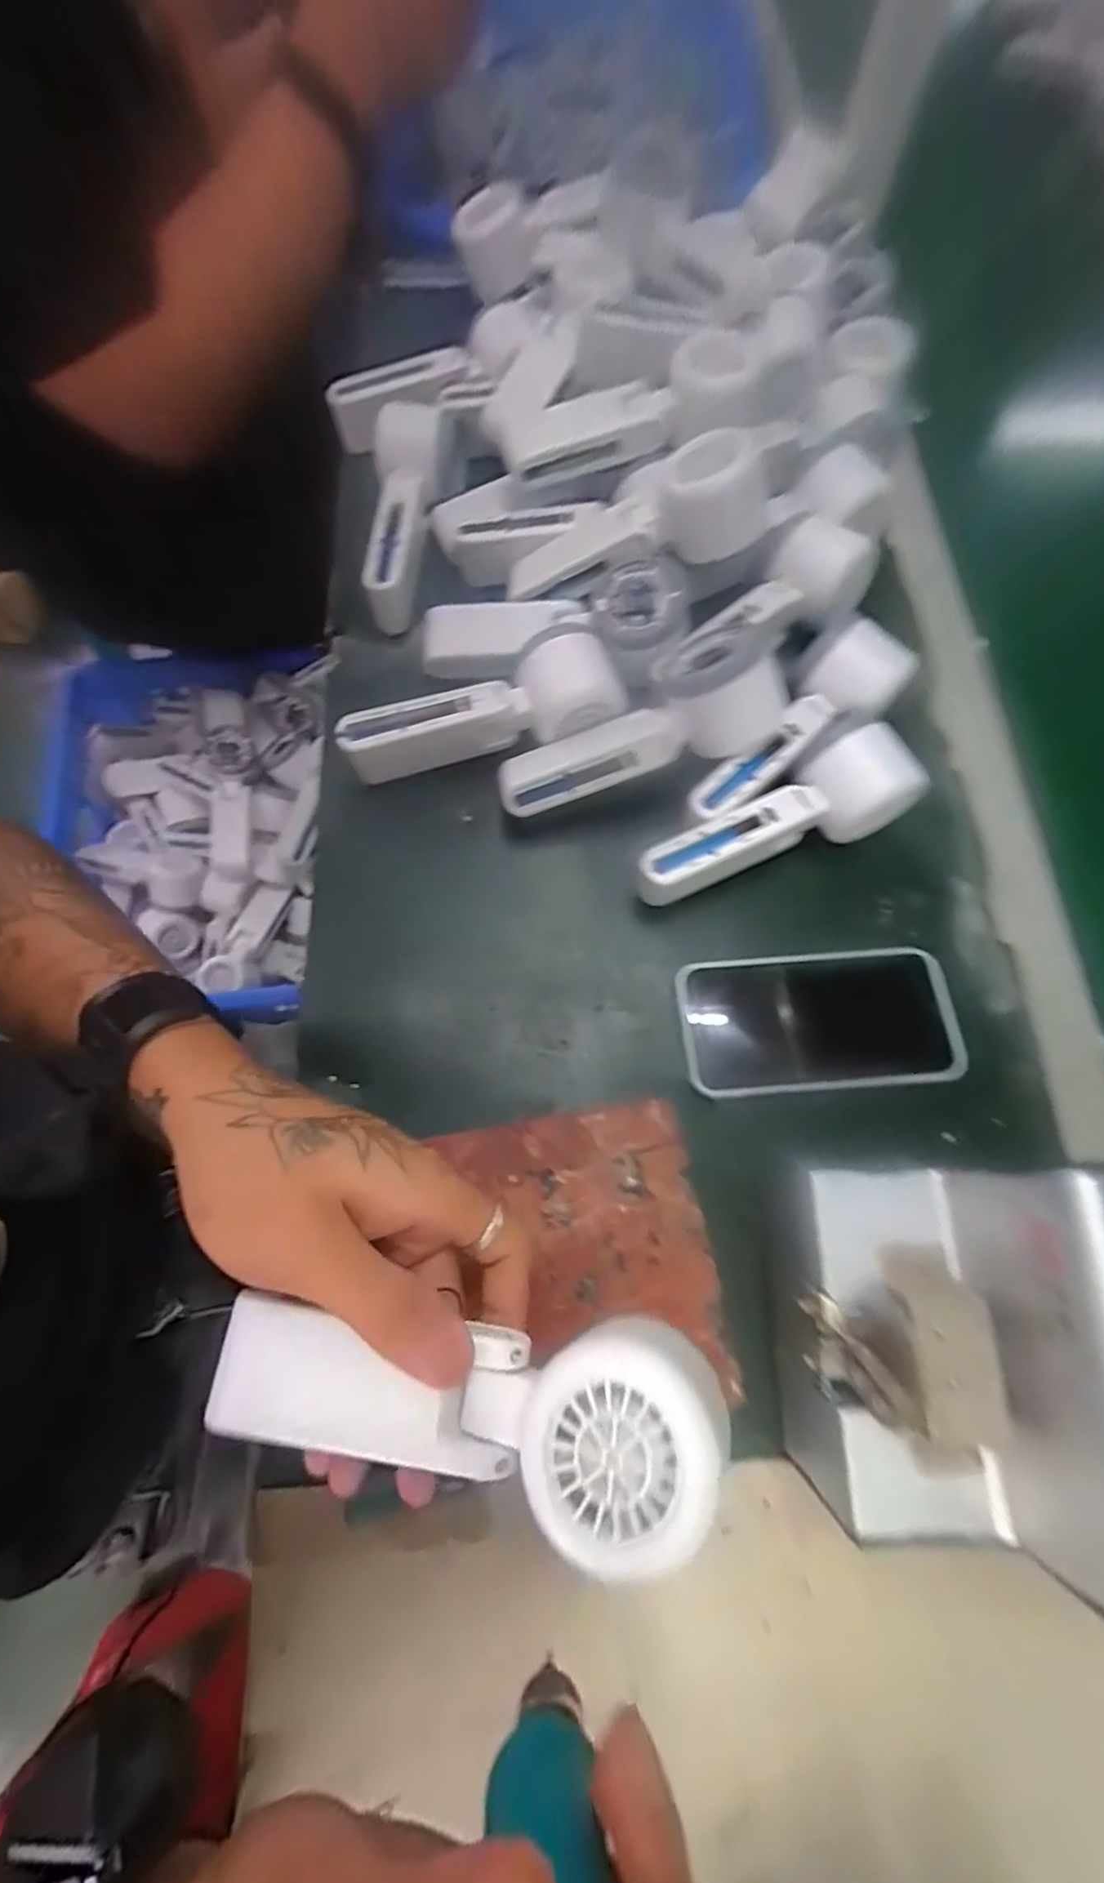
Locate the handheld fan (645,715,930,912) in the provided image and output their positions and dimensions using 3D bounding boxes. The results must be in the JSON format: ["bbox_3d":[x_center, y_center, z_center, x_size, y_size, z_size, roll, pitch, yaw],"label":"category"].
[{"bbox_3d":[0.125,-0.064,0.373,0.160,0.052,0.055,-29,74,-10],"label":"handheld fan"}]

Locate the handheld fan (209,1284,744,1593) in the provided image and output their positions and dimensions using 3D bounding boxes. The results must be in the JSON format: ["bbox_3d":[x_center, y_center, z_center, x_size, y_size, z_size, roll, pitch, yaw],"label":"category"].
[{"bbox_3d":[-0.029,0.147,0.206,0.160,0.031,0.056,-4,71,17],"label":"handheld fan"}]

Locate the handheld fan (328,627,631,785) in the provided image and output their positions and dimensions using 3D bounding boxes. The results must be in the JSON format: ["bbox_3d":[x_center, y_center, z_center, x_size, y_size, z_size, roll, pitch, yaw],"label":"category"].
[{"bbox_3d":[-0.043,-0.142,0.402,0.169,0.050,0.052,-10,71,-4],"label":"handheld fan"}]

